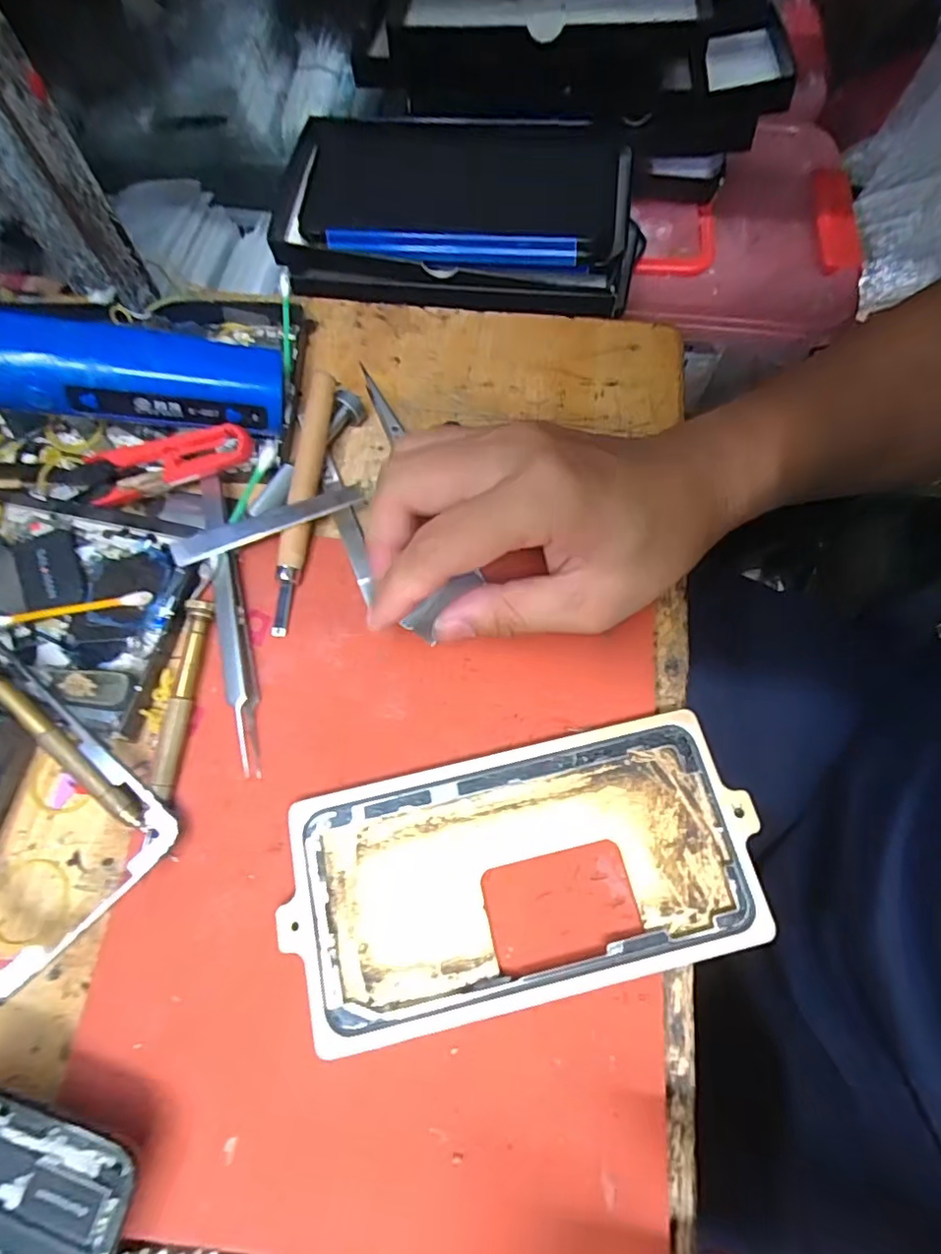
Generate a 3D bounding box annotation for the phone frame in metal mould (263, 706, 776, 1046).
[{"bbox_3d":[0.019,0.089,0.220,0.165,0.013,0.087,-12,70,-5],"label":"phone frame in metal mould"}]

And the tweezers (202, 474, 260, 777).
[{"bbox_3d":[-0.105,-0.007,0.254,0.011,0.015,0.138,-15,70,-7],"label":"tweezers"}]

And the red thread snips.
[{"bbox_3d":[-0.136,-0.076,0.267,0.077,0.012,0.022,-13,69,7],"label":"red thread snips"}]

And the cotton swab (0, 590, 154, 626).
[{"bbox_3d":[-0.173,-0.007,0.257,0.066,0.006,0.006,-10,69,-5],"label":"cotton swab"}]

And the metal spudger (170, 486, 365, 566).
[{"bbox_3d":[-0.089,-0.046,0.260,0.084,0.004,0.011,-22,79,-11],"label":"metal spudger"}]

